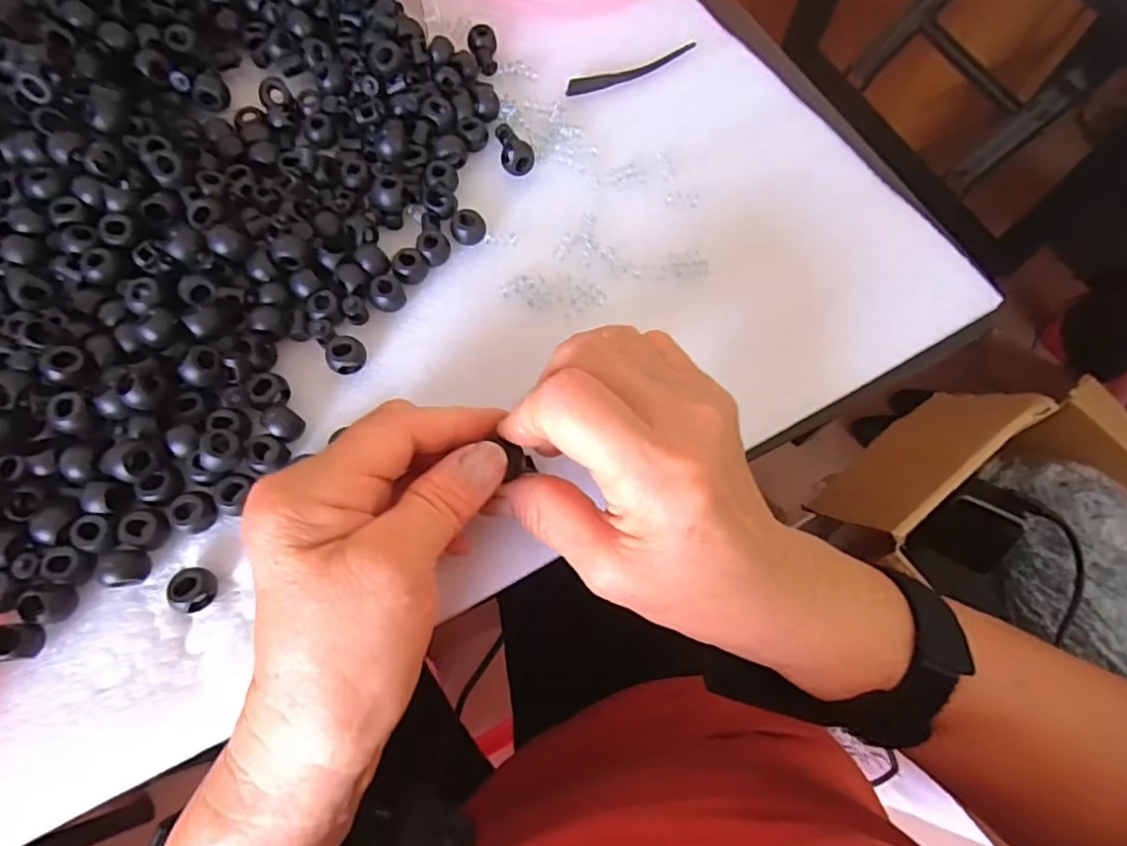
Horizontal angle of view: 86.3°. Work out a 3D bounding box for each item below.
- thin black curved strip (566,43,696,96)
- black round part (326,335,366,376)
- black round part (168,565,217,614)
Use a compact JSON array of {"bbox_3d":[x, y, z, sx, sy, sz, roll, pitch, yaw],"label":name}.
[{"bbox_3d":[0.042,-0.213,0.364,0.086,0.004,0.010,-22,71,-10],"label":"thin black curved strip"},{"bbox_3d":[-0.101,-0.031,0.280,0.017,0.016,0.013,-34,74,-13],"label":"black round part"},{"bbox_3d":[-0.150,0.068,0.244,0.015,0.010,0.017,9,69,2],"label":"black round part"}]

